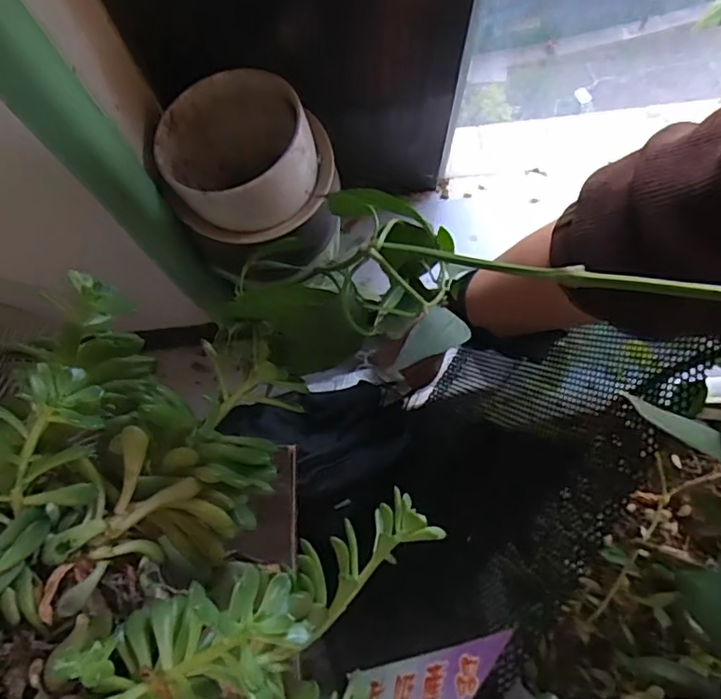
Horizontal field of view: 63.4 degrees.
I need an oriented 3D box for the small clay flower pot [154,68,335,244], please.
[{"bbox_3d":[-0.087,-0.139,0.452,0.116,0.098,0.116,0,77,1],"label":"small clay flower pot"}]

